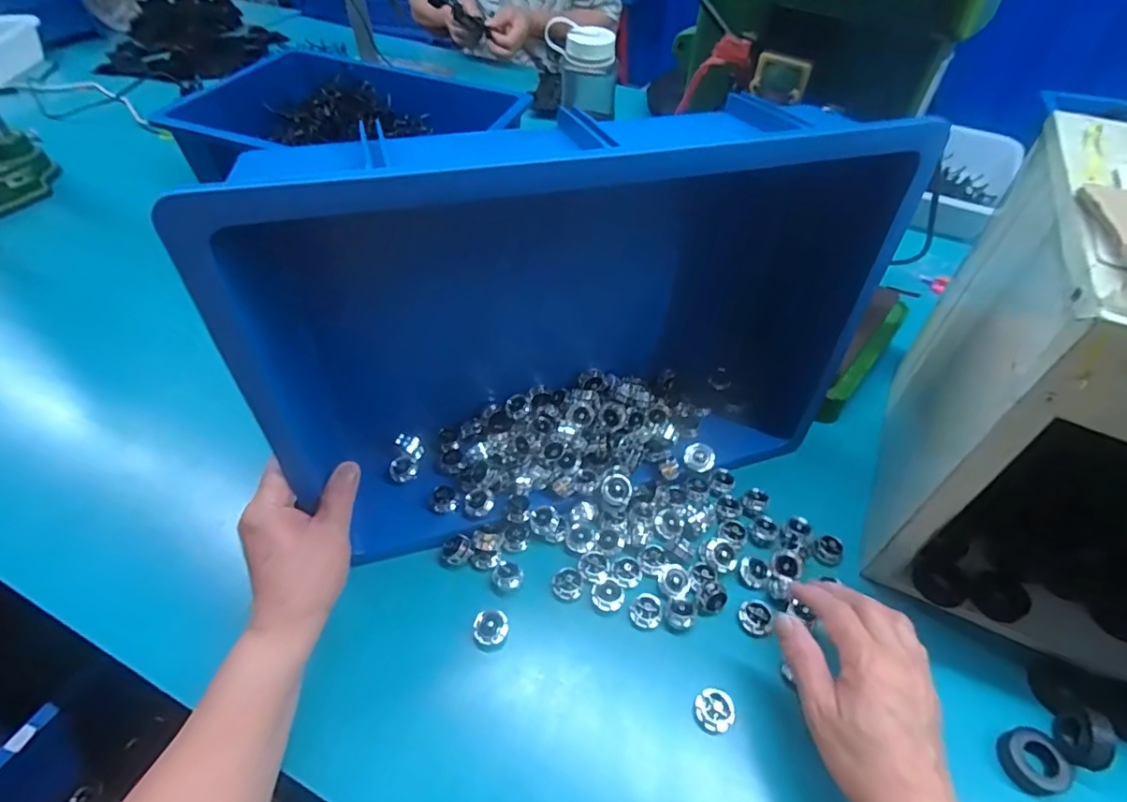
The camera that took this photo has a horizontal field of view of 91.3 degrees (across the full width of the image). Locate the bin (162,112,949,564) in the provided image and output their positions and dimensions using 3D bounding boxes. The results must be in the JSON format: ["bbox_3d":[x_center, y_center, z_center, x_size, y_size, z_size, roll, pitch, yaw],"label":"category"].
[{"bbox_3d":[-0.009,-0.080,0.443,0.465,0.294,0.205,-13,51,-12],"label":"bin"}]

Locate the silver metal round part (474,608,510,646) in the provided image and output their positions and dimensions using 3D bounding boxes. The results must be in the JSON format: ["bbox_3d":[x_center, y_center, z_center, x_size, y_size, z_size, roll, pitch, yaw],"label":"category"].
[{"bbox_3d":[-0.053,0.168,0.408,0.024,0.014,0.025,1,50,-1],"label":"silver metal round part"}]

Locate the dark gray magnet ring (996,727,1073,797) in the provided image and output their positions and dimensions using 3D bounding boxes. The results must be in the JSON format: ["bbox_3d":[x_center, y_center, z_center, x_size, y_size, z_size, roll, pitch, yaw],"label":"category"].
[{"bbox_3d":[0.307,0.235,0.361,0.033,0.020,0.036,1,50,-1],"label":"dark gray magnet ring"}]

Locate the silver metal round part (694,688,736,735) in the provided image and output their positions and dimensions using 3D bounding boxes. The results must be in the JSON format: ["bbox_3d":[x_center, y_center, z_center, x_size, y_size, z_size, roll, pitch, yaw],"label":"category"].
[{"bbox_3d":[0.104,0.214,0.381,0.026,0.012,0.026,1,50,-1],"label":"silver metal round part"}]

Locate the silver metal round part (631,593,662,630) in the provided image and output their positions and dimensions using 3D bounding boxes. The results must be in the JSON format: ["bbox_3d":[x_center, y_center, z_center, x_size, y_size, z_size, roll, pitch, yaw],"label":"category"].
[{"bbox_3d":[0.064,0.160,0.421,0.022,0.006,0.024,1,50,-1],"label":"silver metal round part"}]

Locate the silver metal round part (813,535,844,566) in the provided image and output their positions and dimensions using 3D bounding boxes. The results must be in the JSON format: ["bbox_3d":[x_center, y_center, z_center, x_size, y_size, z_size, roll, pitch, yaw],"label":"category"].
[{"bbox_3d":[0.221,0.124,0.458,0.020,0.012,0.022,-32,58,-26],"label":"silver metal round part"}]

